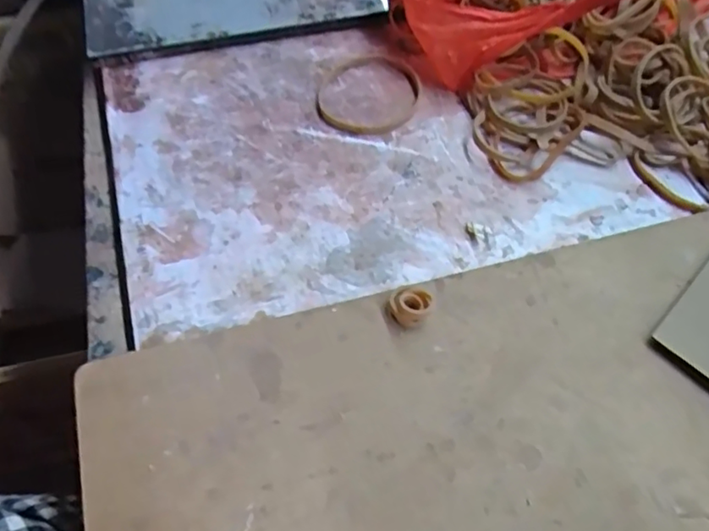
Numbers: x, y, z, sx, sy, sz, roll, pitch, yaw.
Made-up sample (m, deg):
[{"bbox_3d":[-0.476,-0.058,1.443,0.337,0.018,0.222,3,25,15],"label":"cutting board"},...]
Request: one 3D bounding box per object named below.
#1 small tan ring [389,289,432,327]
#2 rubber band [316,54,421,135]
[{"bbox_3d":[0.030,0.022,0.308,0.021,0.013,0.017,-11,62,-7],"label":"small tan ring"},{"bbox_3d":[0.010,-0.112,0.385,0.064,0.009,0.076,8,61,4],"label":"rubber band"}]

